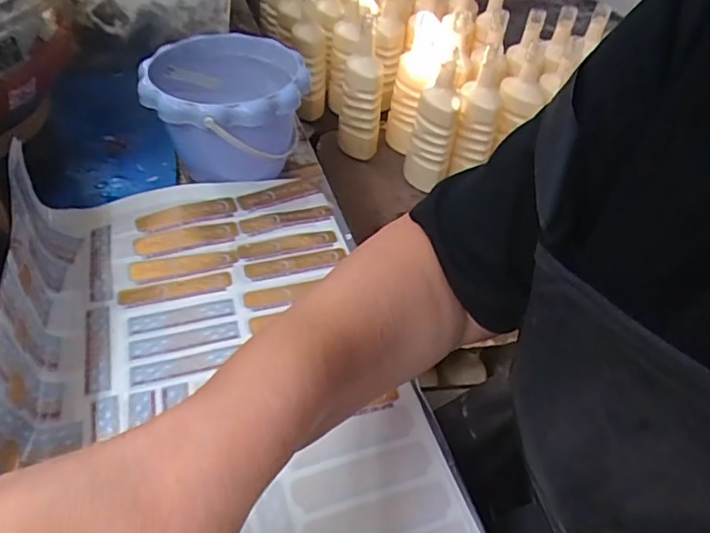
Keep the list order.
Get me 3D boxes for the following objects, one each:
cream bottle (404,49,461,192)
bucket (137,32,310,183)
[{"bbox_3d":[0.143,-0.249,1.014,0.073,0.231,0.073,0,44,-7],"label":"cream bottle"},{"bbox_3d":[-0.128,-0.150,0.564,0.146,0.117,0.149,4,43,-3],"label":"bucket"}]

